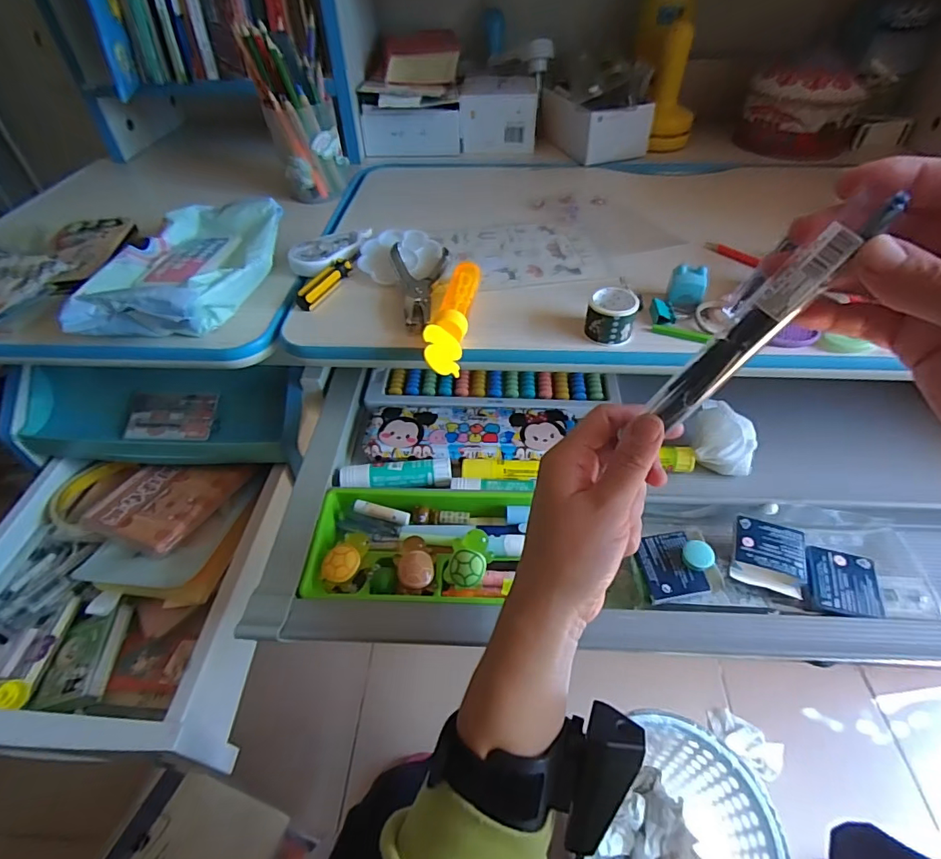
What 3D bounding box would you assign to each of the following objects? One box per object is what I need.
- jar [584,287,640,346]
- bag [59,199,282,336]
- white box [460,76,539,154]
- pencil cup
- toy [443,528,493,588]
[{"bbox_3d":[0.109,-0.089,0.387,0.036,0.027,0.036,9,47,9],"label":"jar"},{"bbox_3d":[-0.243,-0.146,0.435,0.129,0.038,0.190,0,46,1],"label":"bag"},{"bbox_3d":[0.040,-0.433,0.693,0.103,0.073,0.089,4,47,4],"label":"white box"},{"bbox_3d":[-0.187,-0.344,0.546,0.082,0.153,0.071,-14,48,-13],"label":"pencil cup"},{"bbox_3d":[0.000,0.093,0.360,0.026,0.020,0.039,22,68,-21],"label":"toy"}]

